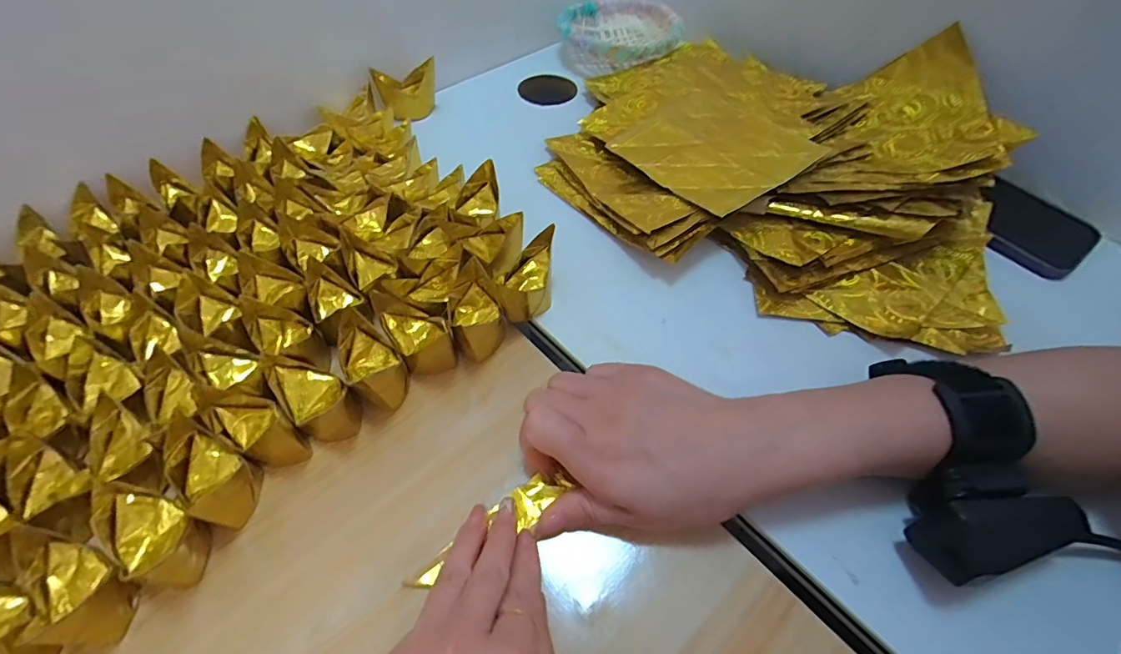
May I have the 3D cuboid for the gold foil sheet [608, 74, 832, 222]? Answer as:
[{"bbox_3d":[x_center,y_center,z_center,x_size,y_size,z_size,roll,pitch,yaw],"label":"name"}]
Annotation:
[{"bbox_3d":[0.122,-0.151,0.402,0.124,0.008,0.143,-32,55,-12],"label":"gold foil sheet"}]

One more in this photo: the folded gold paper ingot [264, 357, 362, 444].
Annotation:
[{"bbox_3d":[-0.142,0.040,0.287,0.032,0.034,0.049,-35,61,-22],"label":"folded gold paper ingot"}]

